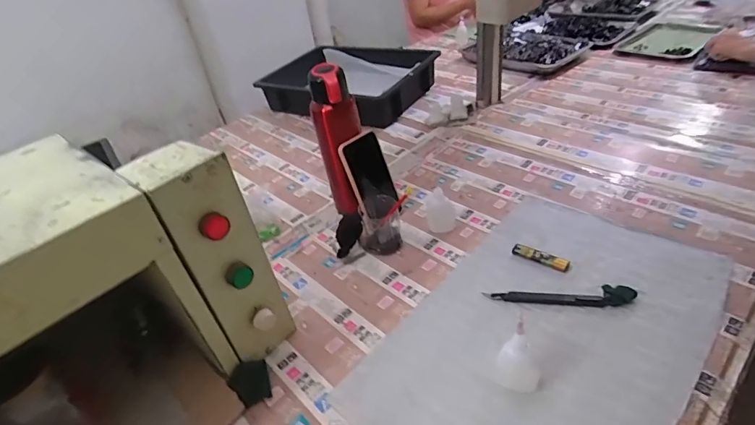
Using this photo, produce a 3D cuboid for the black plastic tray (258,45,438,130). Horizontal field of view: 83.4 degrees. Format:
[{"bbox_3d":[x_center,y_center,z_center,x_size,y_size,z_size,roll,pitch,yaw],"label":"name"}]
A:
[{"bbox_3d":[-0.077,-0.369,1.177,0.427,0.108,0.308,20,45,34],"label":"black plastic tray"}]

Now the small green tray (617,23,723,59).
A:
[{"bbox_3d":[0.886,-0.524,1.281,0.303,0.024,0.190,-32,44,-30],"label":"small green tray"}]

